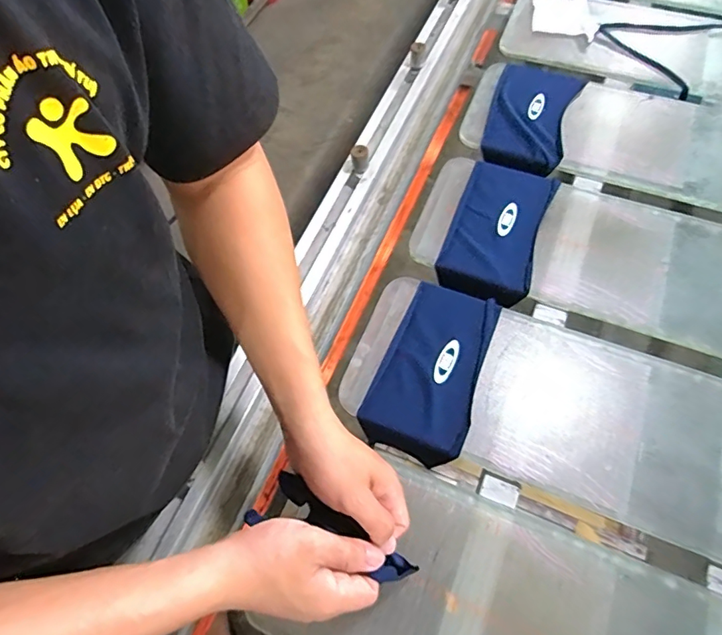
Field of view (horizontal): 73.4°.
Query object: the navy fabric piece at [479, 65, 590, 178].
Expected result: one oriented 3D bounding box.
[{"bbox_3d":[0.273,-0.329,0.784,0.127,0.026,0.261,20,65,12],"label":"navy fabric piece"}]

